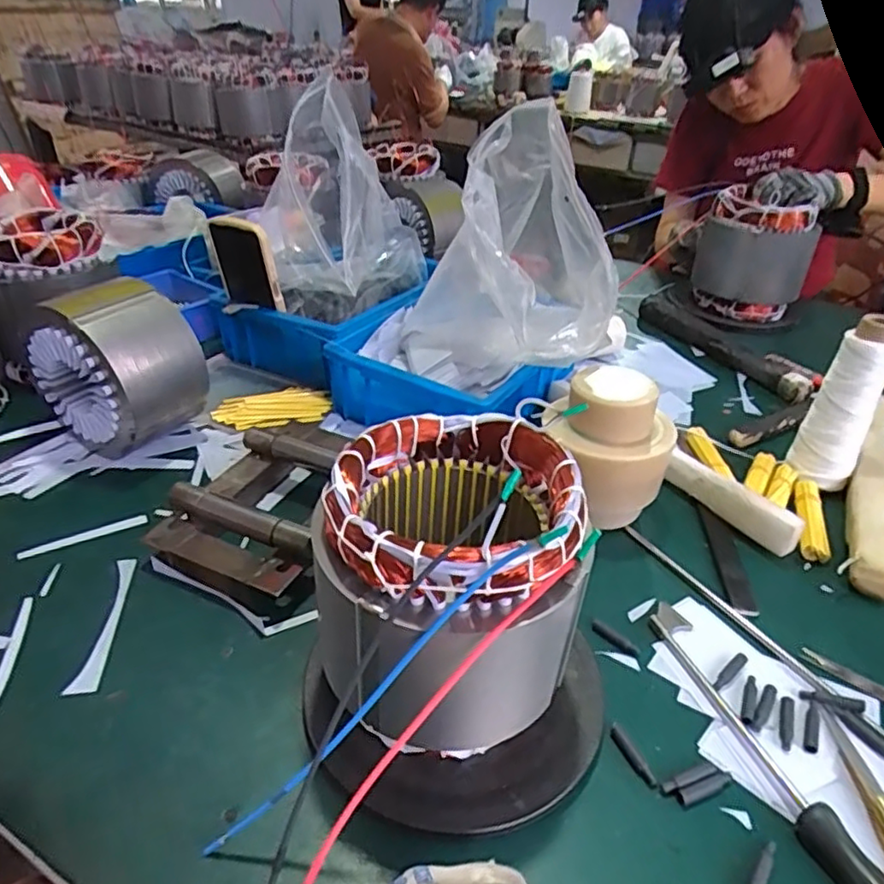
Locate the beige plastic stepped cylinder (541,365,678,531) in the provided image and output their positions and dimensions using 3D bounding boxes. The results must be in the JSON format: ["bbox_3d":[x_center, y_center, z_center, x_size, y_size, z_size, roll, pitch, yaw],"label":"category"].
[{"bbox_3d":[0.137,0.008,0.555,0.092,0.133,0.092,-8,36,-15],"label":"beige plastic stepped cylinder"}]

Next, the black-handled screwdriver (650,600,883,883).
[{"bbox_3d":[0.206,0.197,0.393,0.026,0.019,0.262,-7,36,-14],"label":"black-handled screwdriver"}]

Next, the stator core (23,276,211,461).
[{"bbox_3d":[-0.306,-0.071,0.617,0.124,0.154,0.103,21,38,24],"label":"stator core"}]

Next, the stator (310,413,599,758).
[{"bbox_3d":[0.008,0.077,0.371,0.138,0.134,0.145,2,35,-1],"label":"stator"}]

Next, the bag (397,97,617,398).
[{"bbox_3d":[0.053,-0.176,0.619,0.181,0.233,0.237,2,35,-2],"label":"bag"}]

